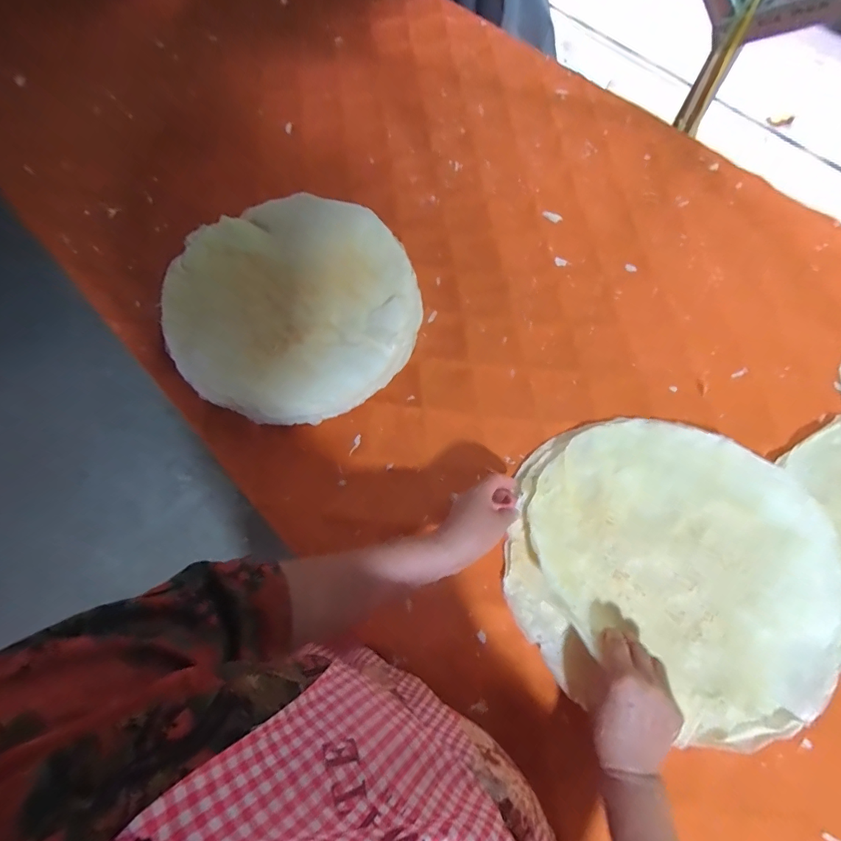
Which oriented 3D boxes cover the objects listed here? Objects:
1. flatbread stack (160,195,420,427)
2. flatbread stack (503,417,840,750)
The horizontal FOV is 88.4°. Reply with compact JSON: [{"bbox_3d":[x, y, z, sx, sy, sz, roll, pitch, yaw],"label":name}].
[{"bbox_3d":[-0.197,-0.177,0.666,0.369,0.060,0.372,-42,74,-14],"label":"flatbread stack"},{"bbox_3d":[0.302,0.170,0.527,0.366,0.044,0.340,15,70,7],"label":"flatbread stack"}]

